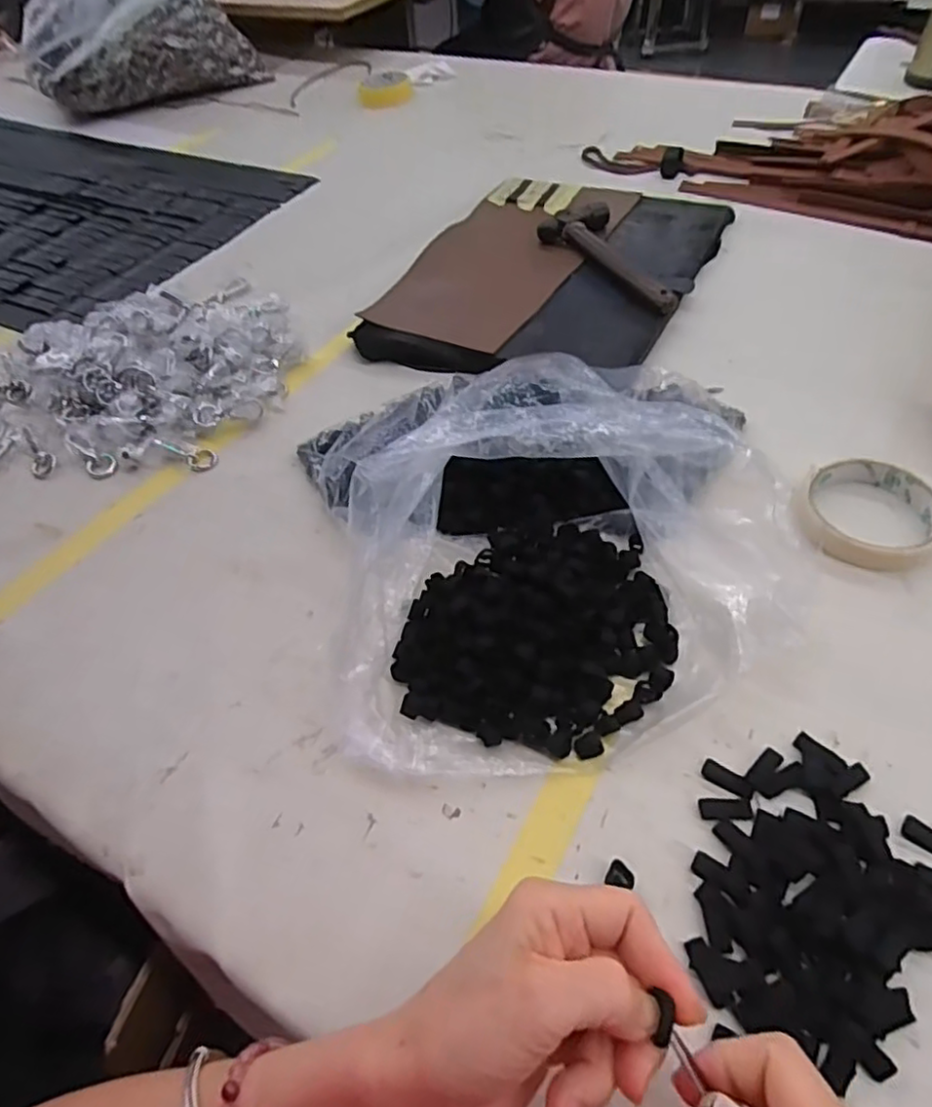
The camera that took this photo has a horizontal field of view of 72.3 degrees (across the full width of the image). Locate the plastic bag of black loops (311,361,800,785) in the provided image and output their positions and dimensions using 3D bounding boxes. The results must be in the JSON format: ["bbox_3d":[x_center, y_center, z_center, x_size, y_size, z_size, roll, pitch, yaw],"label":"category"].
[{"bbox_3d":[0.038,-0.003,0.360,0.241,0.129,0.204,-15,53,-8],"label":"plastic bag of black loops"}]

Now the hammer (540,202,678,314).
[{"bbox_3d":[0.153,-0.289,0.629,0.070,0.035,0.185,-27,55,-17],"label":"hammer"}]

